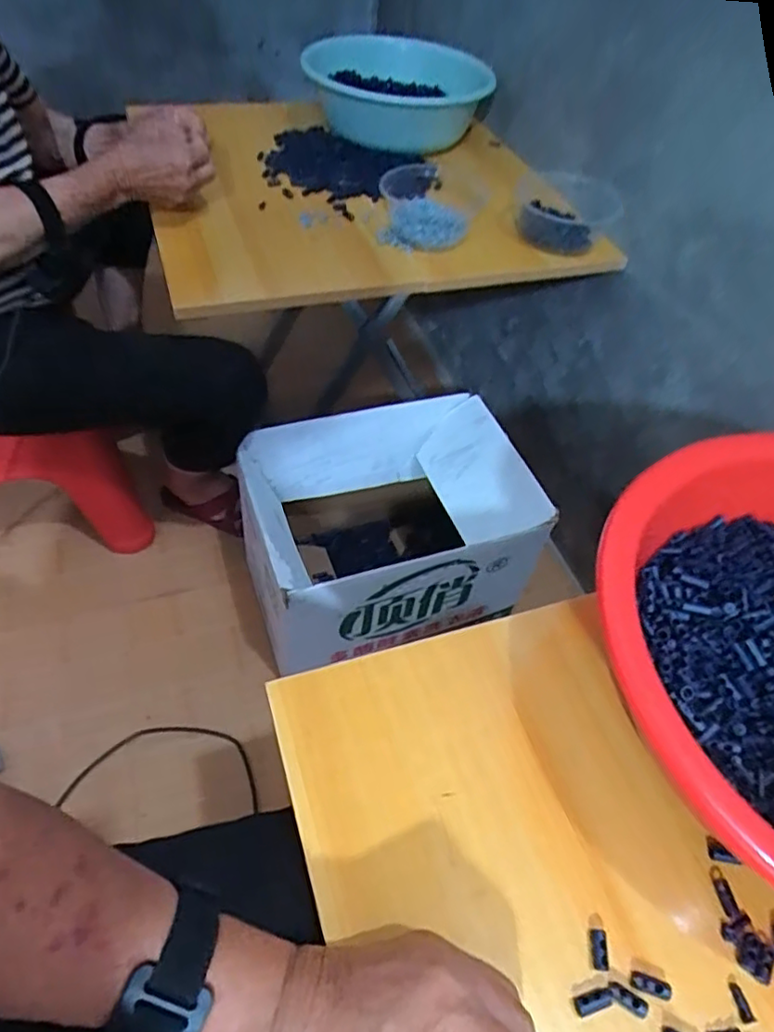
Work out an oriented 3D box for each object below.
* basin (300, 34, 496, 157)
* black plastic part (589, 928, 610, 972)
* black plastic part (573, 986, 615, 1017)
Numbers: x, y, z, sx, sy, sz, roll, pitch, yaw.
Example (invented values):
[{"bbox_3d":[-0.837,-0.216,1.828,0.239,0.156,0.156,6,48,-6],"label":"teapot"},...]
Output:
[{"bbox_3d":[0.006,-0.775,1.116,0.332,0.107,0.404,-20,56,-20],"label":"basin"},{"bbox_3d":[0.115,0.235,0.333,0.009,0.005,0.019,3,51,-4],"label":"black plastic part"},{"bbox_3d":[0.107,0.250,0.317,0.022,0.004,0.009,-10,53,-14],"label":"black plastic part"}]

